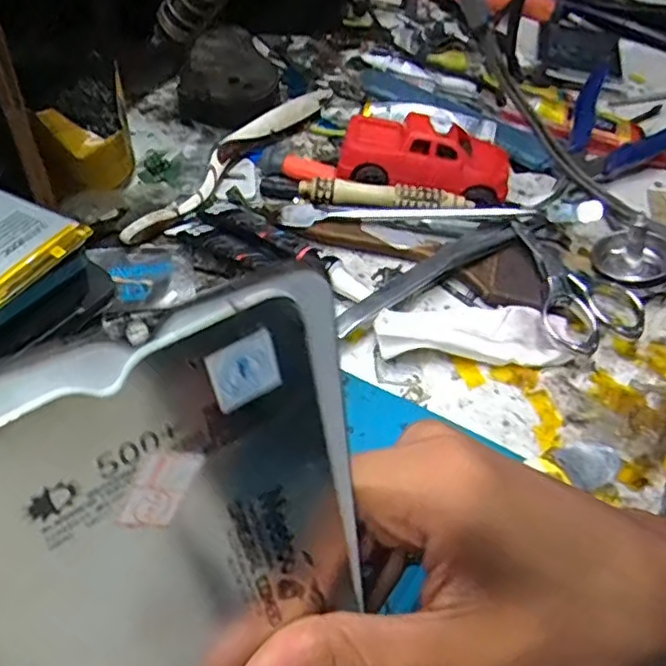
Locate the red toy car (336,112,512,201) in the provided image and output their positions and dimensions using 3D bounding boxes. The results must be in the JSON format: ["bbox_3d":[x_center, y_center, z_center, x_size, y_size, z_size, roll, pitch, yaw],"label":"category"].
[{"bbox_3d":[0.053,-0.099,0.361,0.092,0.032,0.051,16,51,7],"label":"red toy car"}]

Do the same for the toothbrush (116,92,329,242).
[{"bbox_3d":[-0.056,-0.102,0.372,0.023,0.016,0.181,27,53,16],"label":"toothbrush"}]

